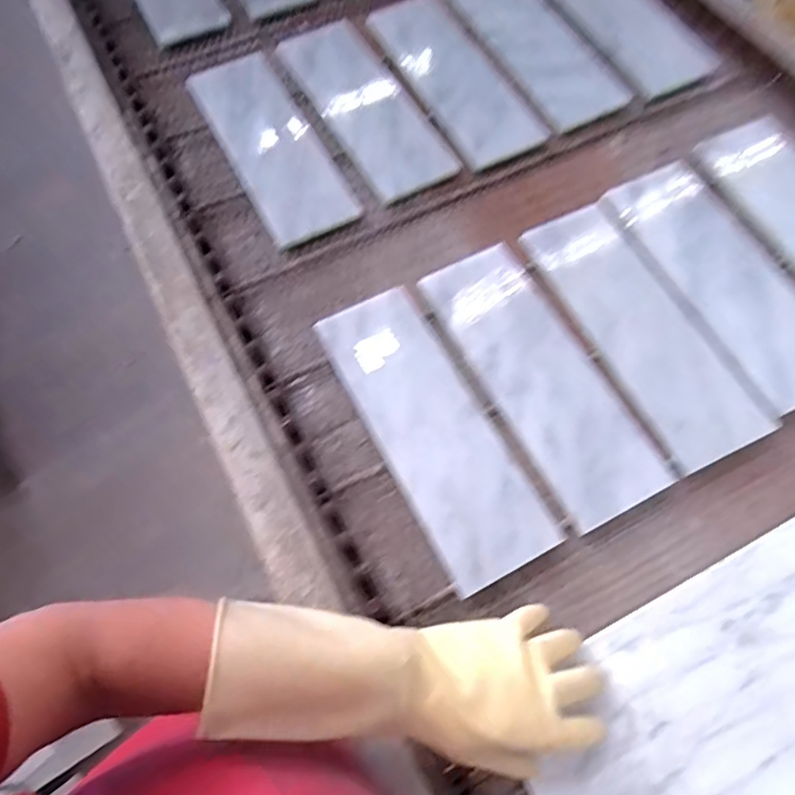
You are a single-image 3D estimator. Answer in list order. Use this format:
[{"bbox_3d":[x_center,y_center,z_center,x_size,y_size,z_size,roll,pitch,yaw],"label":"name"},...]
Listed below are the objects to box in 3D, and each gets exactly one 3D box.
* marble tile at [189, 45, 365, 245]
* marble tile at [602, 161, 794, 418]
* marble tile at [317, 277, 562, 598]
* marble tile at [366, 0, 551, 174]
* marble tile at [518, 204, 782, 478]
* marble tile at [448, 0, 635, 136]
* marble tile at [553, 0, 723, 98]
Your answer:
[{"bbox_3d":[-0.161,-0.322,0.694,0.108,0.017,0.311,-26,68,-9],"label":"marble tile"},{"bbox_3d":[0.356,-0.133,0.630,0.127,0.011,0.309,-25,68,-8],"label":"marble tile"},{"bbox_3d":[0.031,0.023,0.556,0.106,0.018,0.304,-27,67,-9],"label":"marble tile"},{"bbox_3d":[0.068,-0.428,0.750,0.116,0.020,0.310,-25,68,-9],"label":"marble tile"},{"bbox_3d":[0.250,-0.076,0.606,0.113,0.011,0.306,-24,68,-8],"label":"marble tile"},{"bbox_3d":[0.182,-0.484,0.786,0.121,0.014,0.304,-25,68,-8],"label":"marble tile"},{"bbox_3d":[0.302,-0.541,0.805,0.135,0.013,0.311,-25,68,-9],"label":"marble tile"}]

